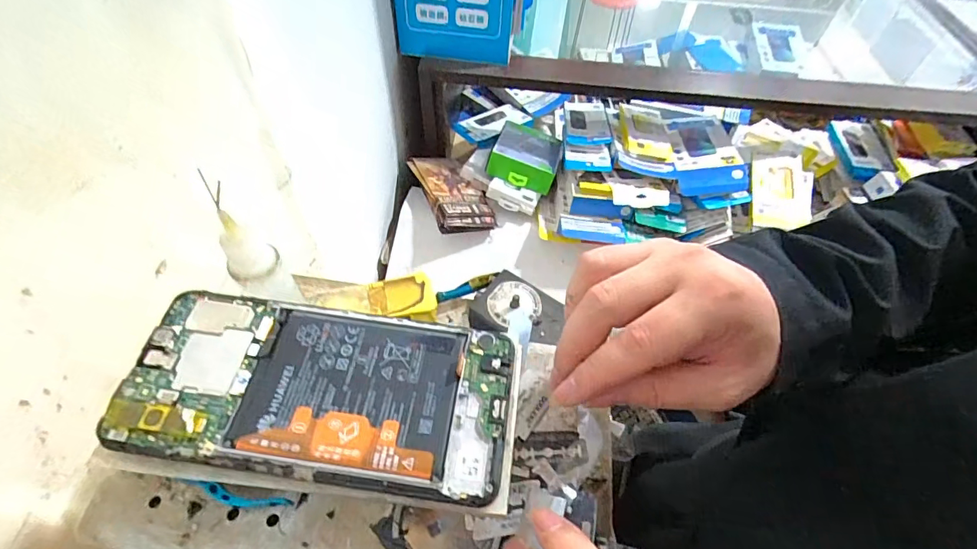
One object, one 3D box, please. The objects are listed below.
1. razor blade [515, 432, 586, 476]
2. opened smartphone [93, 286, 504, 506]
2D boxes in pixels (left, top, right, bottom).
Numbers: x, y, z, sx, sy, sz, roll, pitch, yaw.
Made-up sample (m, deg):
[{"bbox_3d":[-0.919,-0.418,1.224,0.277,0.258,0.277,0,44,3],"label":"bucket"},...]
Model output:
[{"bbox_3d":[0.033,0.094,0.242,0.038,0.004,0.020,0,53,-2],"label":"razor blade"},{"bbox_3d":[-0.072,0.049,0.197,0.160,0.009,0.074,7,53,3],"label":"opened smartphone"}]

